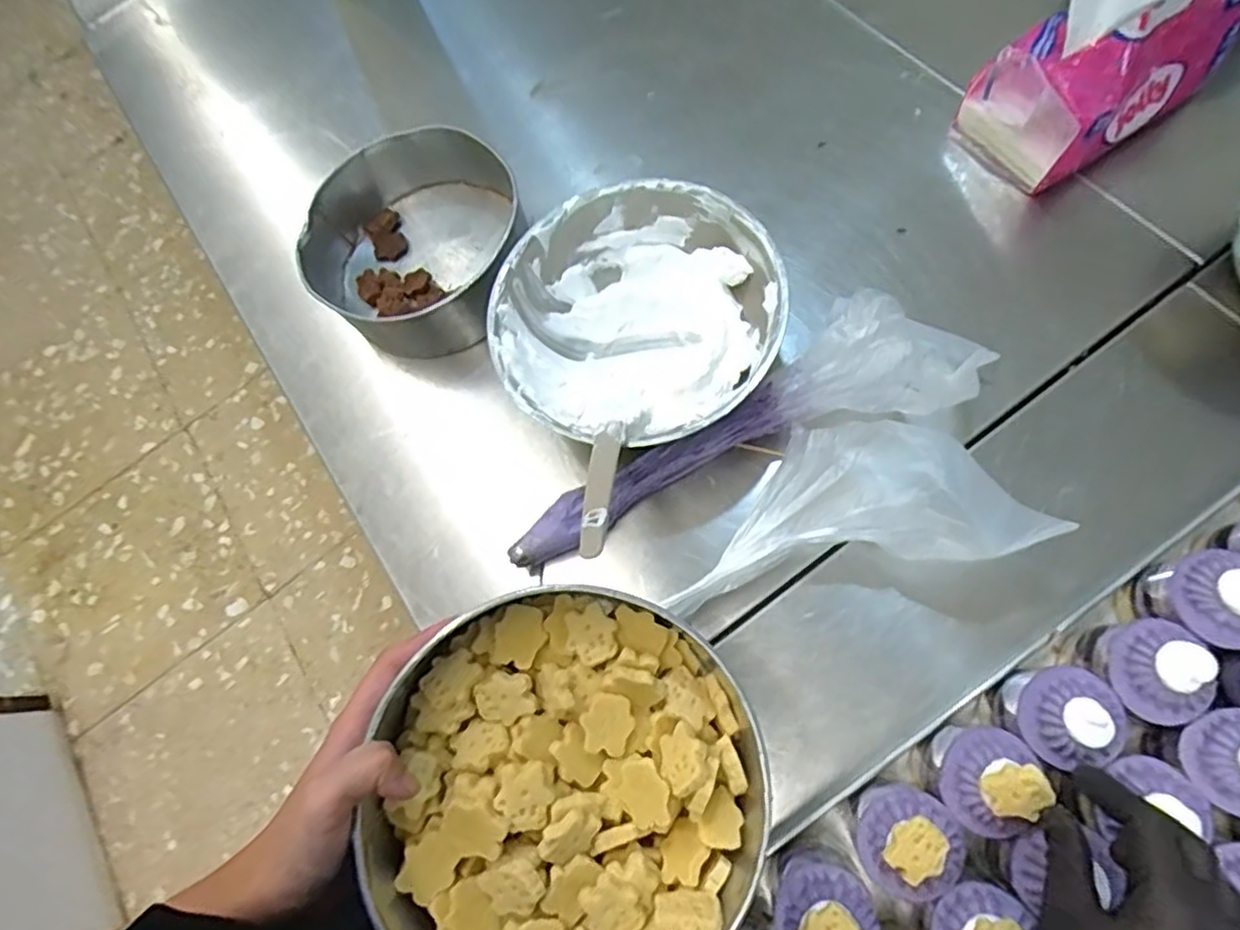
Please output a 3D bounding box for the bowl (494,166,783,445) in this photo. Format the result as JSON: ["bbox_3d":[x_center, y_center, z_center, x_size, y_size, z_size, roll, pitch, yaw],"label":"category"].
[{"bbox_3d":[0.012,-0.112,0.548,0.215,0.105,0.218,-1,67,2],"label":"bowl"}]

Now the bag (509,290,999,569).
[{"bbox_3d":[0.093,-0.021,0.516,0.395,0.070,0.095,-27,68,5],"label":"bag"}]

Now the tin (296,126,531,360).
[{"bbox_3d":[-0.199,-0.205,0.629,0.202,0.105,0.195,-1,67,2],"label":"tin"}]

